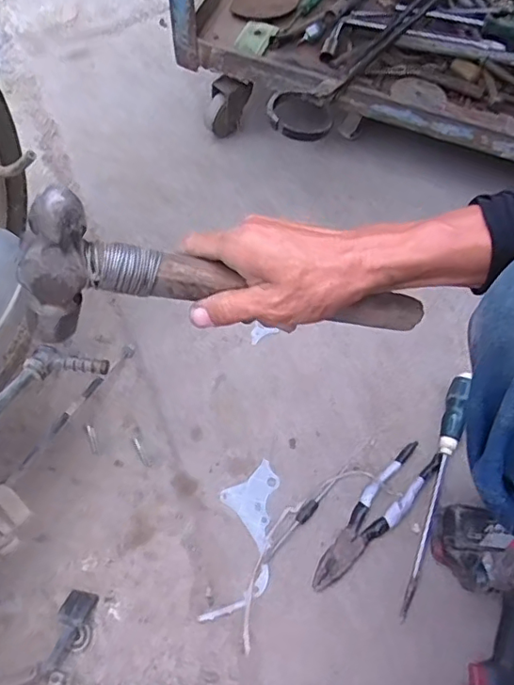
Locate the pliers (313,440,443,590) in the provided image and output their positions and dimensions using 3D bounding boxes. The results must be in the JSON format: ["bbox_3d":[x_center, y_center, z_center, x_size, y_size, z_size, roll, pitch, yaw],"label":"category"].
[{"bbox_3d":[0.134,0.195,0.624,0.204,0.017,0.048,-40,73,-16],"label":"pliers"}]

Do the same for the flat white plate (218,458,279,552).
[{"bbox_3d":[0.007,0.187,0.633,0.068,0.004,0.078,-37,72,-15],"label":"flat white plate"}]

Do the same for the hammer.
[{"bbox_3d":[-0.012,-0.031,0.402,0.297,0.104,0.049,7,65,-20],"label":"hammer"}]

